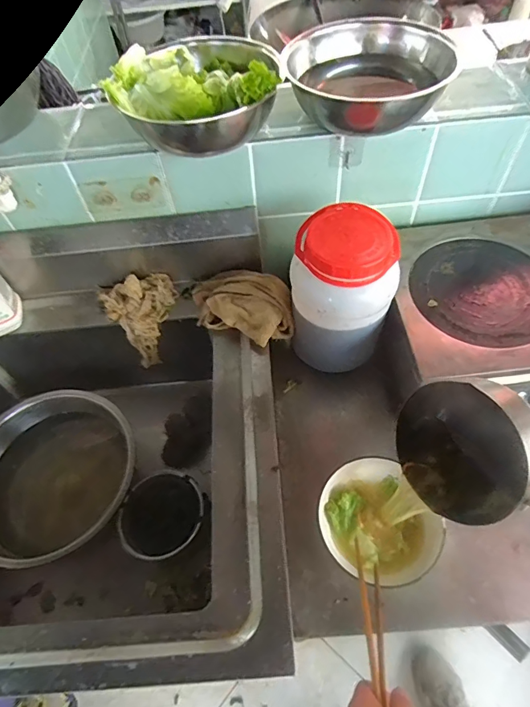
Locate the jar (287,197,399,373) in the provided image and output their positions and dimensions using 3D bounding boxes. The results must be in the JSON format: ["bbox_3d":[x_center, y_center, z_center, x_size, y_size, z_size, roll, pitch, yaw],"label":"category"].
[{"bbox_3d":[0.134,-0.102,0.738,0.150,0.243,0.151,-2,57,3],"label":"jar"}]

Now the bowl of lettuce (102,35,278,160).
[{"bbox_3d":[-0.101,-0.401,0.675,0.250,0.094,0.210,-8,57,-1],"label":"bowl of lettuce"}]

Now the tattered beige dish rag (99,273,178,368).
[{"bbox_3d":[-0.232,-0.070,0.872,0.137,0.158,0.092,-22,58,-10],"label":"tattered beige dish rag"}]

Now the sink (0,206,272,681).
[{"bbox_3d":[-0.327,0.158,0.772,0.665,0.391,0.653,-6,57,1],"label":"sink"}]

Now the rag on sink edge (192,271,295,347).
[{"bbox_3d":[-0.040,-0.098,0.794,0.198,0.066,0.119,21,61,17],"label":"rag on sink edge"}]

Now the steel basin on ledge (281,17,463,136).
[{"bbox_3d":[0.158,-0.427,0.673,0.248,0.074,0.224,6,57,8],"label":"steel basin on ledge"}]

